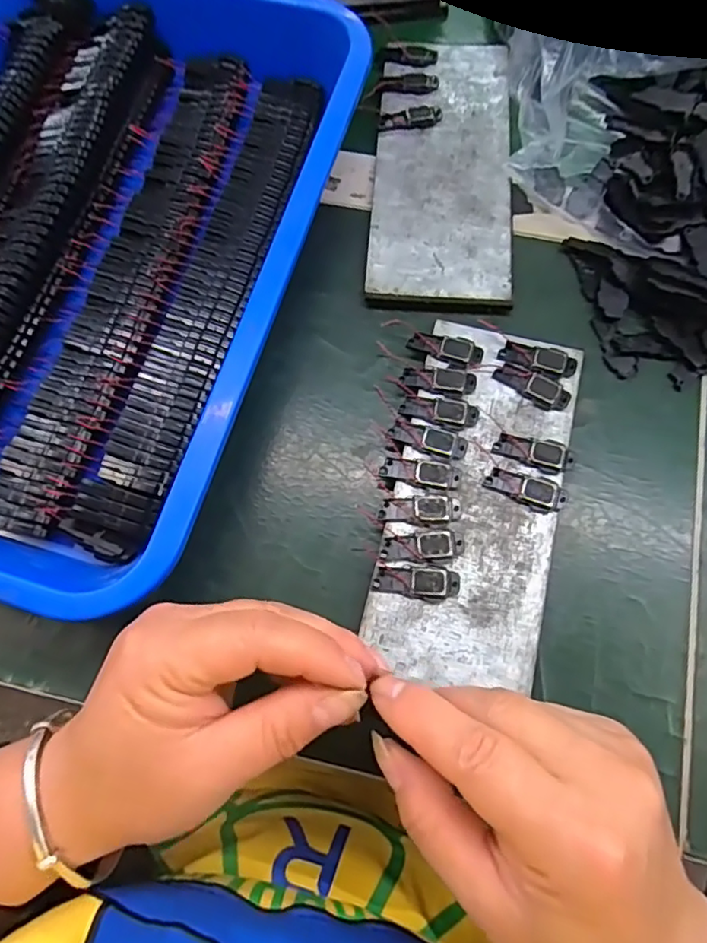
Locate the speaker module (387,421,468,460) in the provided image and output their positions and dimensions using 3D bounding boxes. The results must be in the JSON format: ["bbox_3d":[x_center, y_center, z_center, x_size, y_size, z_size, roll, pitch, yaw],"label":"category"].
[{"bbox_3d":[0.037,-0.016,0.290,0.039,0.004,0.013,17,73,6],"label":"speaker module"}]

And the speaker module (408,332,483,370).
[{"bbox_3d":[0.049,-0.065,0.306,0.039,0.004,0.016,21,74,8],"label":"speaker module"}]

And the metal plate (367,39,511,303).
[{"bbox_3d":[0.054,-0.186,0.349,0.081,0.006,0.198,3,72,2],"label":"metal plate"}]

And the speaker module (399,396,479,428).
[{"bbox_3d":[0.044,-0.031,0.294,0.039,0.004,0.014,11,73,5],"label":"speaker module"}]

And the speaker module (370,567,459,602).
[{"bbox_3d":[0.029,0.051,0.268,0.039,0.005,0.013,4,72,2],"label":"speaker module"}]

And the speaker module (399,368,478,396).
[{"bbox_3d":[0.044,-0.048,0.299,0.038,0.004,0.014,6,72,3],"label":"speaker module"}]

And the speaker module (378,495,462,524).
[{"bbox_3d":[0.032,0.018,0.279,0.038,0.006,0.013,4,72,2],"label":"speaker module"}]

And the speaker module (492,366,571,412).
[{"bbox_3d":[0.092,-0.044,0.300,0.039,0.004,0.015,28,75,9],"label":"speaker module"}]

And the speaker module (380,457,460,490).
[{"bbox_3d":[0.033,0.001,0.285,0.039,0.004,0.012,12,73,5],"label":"speaker module"}]

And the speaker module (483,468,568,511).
[{"bbox_3d":[0.084,0.008,0.282,0.039,0.005,0.015,16,73,6],"label":"speaker module"}]

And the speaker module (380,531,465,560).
[{"bbox_3d":[0.033,0.035,0.273,0.038,0.006,0.013,-2,72,1],"label":"speaker module"}]

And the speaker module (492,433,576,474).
[{"bbox_3d":[0.090,-0.010,0.288,0.039,0.005,0.017,16,73,6],"label":"speaker module"}]

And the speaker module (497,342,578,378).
[{"bbox_3d":[0.096,-0.059,0.304,0.039,0.004,0.014,19,74,7],"label":"speaker module"}]

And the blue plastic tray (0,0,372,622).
[{"bbox_3d":[-0.154,-0.133,0.318,0.261,0.045,0.374,14,73,6],"label":"blue plastic tray"}]

